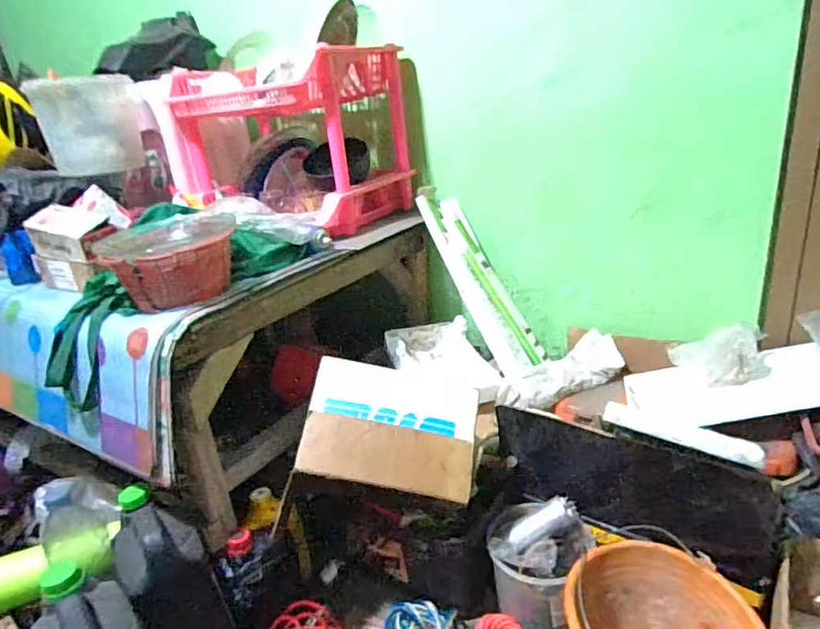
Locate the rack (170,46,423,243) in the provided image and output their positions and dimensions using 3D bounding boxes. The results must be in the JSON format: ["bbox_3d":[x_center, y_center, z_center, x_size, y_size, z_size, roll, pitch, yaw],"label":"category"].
[{"bbox_3d":[-0.271,-0.385,1.221,0.463,0.338,0.328,7,25,31],"label":"rack"}]

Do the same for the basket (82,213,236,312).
[{"bbox_3d":[-0.384,-0.088,0.876,0.196,0.108,0.211,-9,21,-8],"label":"basket"}]

